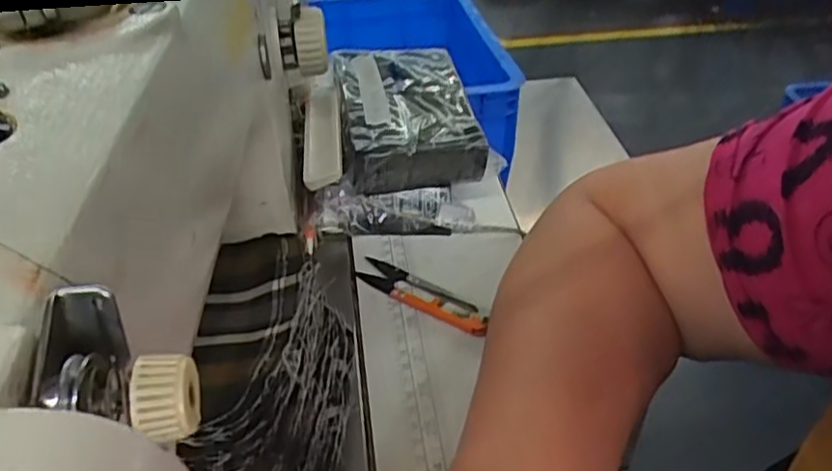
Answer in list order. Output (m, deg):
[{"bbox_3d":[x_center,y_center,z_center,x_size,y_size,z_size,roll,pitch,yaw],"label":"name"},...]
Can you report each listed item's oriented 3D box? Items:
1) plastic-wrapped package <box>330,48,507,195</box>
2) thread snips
[{"bbox_3d":[-0.006,-0.094,0.515,0.103,0.041,0.157,-6,39,-6],"label":"plastic-wrapped package"},{"bbox_3d":[0.004,0.037,0.424,0.096,0.013,0.023,26,46,30],"label":"thread snips"}]

